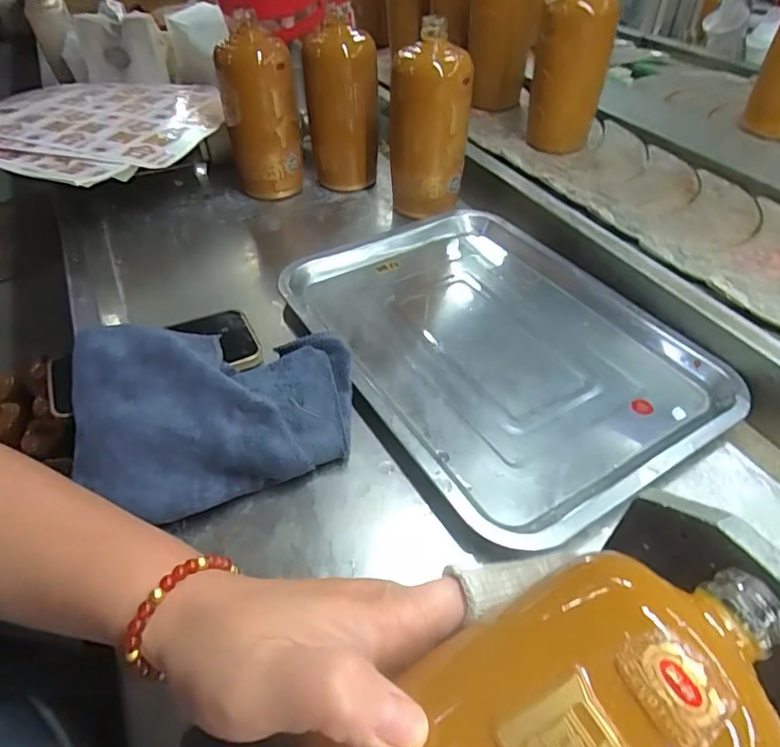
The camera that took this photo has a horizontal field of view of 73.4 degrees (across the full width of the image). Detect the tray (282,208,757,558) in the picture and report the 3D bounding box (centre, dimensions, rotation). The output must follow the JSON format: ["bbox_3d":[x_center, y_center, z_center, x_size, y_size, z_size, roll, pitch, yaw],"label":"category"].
[{"bbox_3d":[0.088,-0.033,0.457,0.264,0.036,0.345,-27,51,-20],"label":"tray"}]

